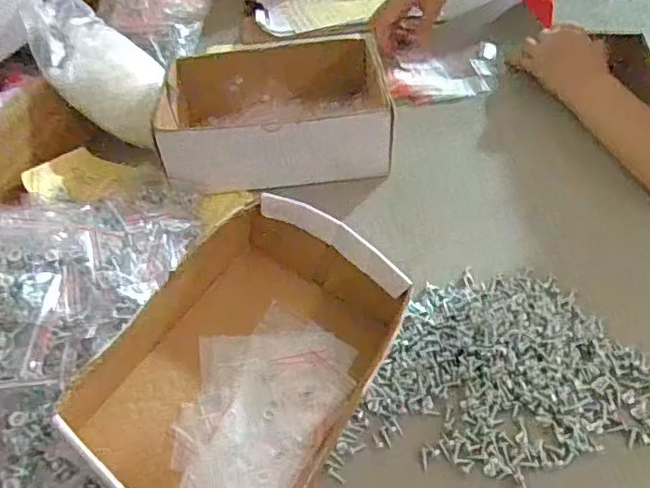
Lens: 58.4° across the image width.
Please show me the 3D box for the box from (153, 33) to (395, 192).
[{"bbox_3d":[-0.057,-0.152,0.682,0.245,0.078,0.183,-7,44,0],"label":"box"}]

